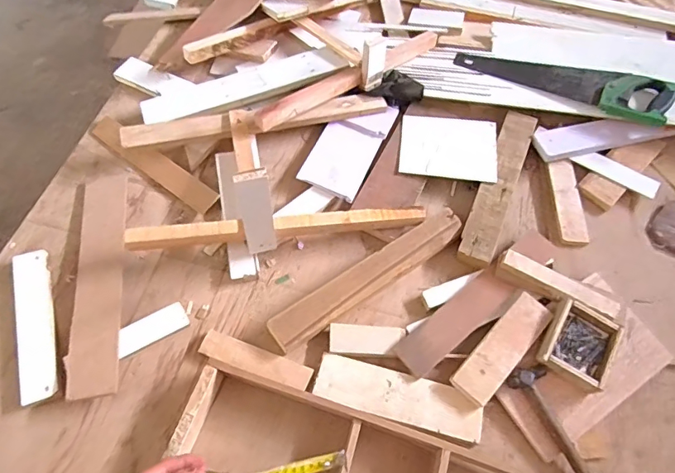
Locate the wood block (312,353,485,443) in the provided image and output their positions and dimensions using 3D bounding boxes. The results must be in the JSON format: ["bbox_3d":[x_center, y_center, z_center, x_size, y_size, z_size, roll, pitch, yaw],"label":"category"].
[{"bbox_3d":[0.090,0.237,0.705,0.243,0.020,0.068,14,61,6],"label":"wood block"}]

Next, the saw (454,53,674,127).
[{"bbox_3d":[0.466,-0.328,0.984,0.438,0.046,0.110,23,62,11],"label":"saw"}]

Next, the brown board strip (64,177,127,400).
[{"bbox_3d":[-0.381,0.062,0.767,0.072,0.013,0.390,-7,56,-8],"label":"brown board strip"}]

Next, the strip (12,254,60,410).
[{"bbox_3d":[-0.460,0.132,0.728,0.052,0.022,0.243,-18,62,-12],"label":"strip"}]

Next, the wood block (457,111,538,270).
[{"bbox_3d":[0.305,-0.099,0.899,0.065,0.037,0.372,22,62,11],"label":"wood block"}]

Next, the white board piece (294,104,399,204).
[{"bbox_3d":[0.022,-0.177,0.924,0.114,0.018,0.231,24,63,7],"label":"white board piece"}]

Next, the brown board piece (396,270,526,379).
[{"bbox_3d":[0.192,0.135,0.753,0.223,0.015,0.069,-35,74,-22],"label":"brown board piece"}]

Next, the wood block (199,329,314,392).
[{"bbox_3d":[-0.123,0.185,0.716,0.171,0.024,0.042,18,61,8],"label":"wood block"}]

